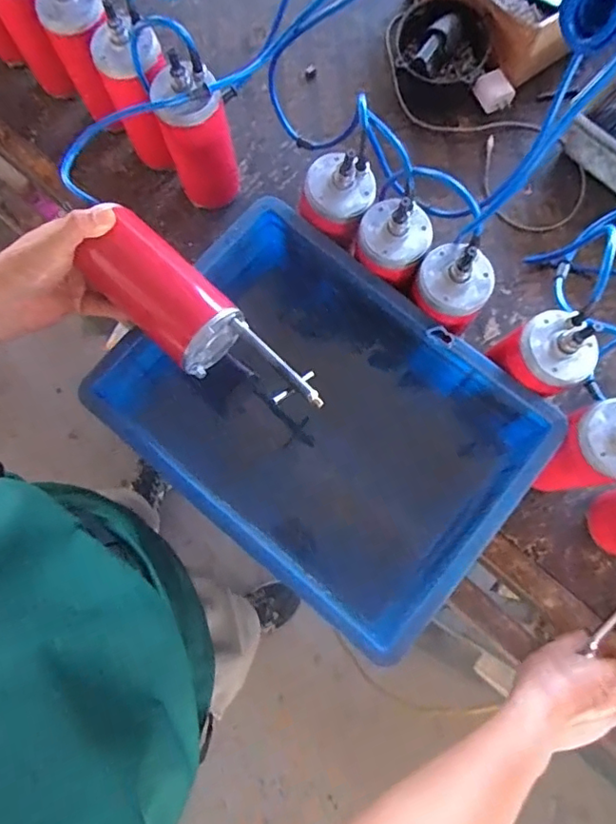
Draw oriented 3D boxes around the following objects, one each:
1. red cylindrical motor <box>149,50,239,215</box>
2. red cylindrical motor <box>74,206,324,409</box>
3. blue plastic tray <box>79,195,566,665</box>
[{"bbox_3d":[-0.131,-0.325,0.664,0.077,0.196,0.065,-9,77,-1],"label":"red cylindrical motor"},{"bbox_3d":[-0.102,-0.082,0.493,0.238,0.079,0.077,37,80,12],"label":"red cylindrical motor"},{"bbox_3d":[0.014,0.016,0.612,0.395,0.186,0.291,40,80,9],"label":"blue plastic tray"}]

